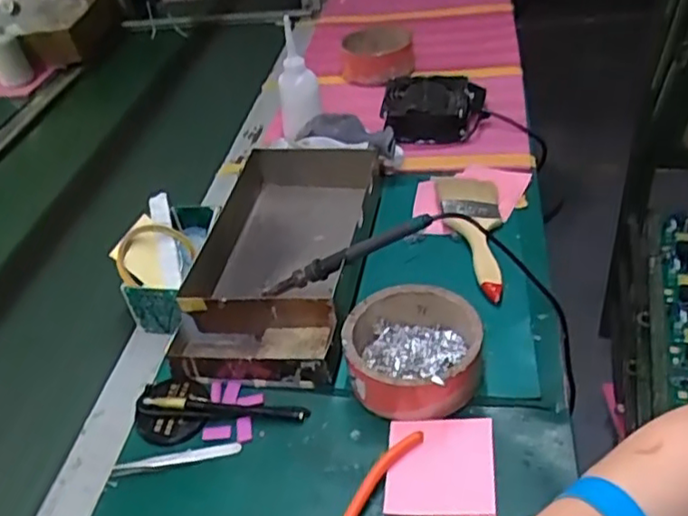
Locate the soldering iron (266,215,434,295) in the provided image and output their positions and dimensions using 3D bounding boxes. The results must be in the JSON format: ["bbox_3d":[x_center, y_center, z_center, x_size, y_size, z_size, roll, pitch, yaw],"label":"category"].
[{"bbox_3d":[0.002,0.000,0.650,0.187,0.017,0.017,-25,36,19],"label":"soldering iron"}]

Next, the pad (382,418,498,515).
[{"bbox_3d":[0.078,0.167,0.528,0.085,0.015,0.085,0,41,9],"label":"pad"}]

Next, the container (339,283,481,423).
[{"bbox_3d":[0.064,0.085,0.594,0.117,0.053,0.115,6,42,16],"label":"container"}]

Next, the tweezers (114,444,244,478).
[{"bbox_3d":[-0.146,0.175,0.571,0.108,0.007,0.014,-12,40,-4],"label":"tweezers"}]

